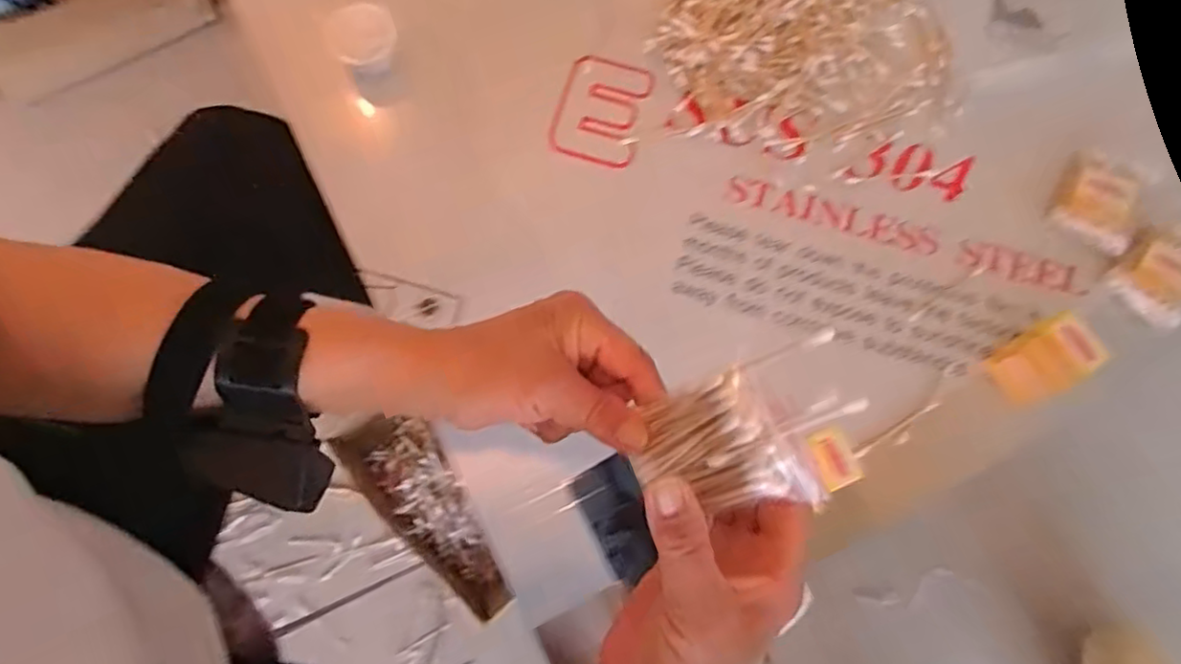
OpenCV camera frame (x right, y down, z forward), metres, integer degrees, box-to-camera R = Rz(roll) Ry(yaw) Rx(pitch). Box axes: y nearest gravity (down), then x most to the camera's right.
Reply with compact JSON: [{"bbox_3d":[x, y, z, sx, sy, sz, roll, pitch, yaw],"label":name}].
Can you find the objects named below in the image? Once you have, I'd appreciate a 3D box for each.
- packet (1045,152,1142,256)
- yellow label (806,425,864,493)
[{"bbox_3d":[0.389,-0.100,0.483,0.054,0.006,0.069,30,86,12],"label":"packet"},{"bbox_3d":[0.175,0.091,0.453,0.027,0.007,0.041,-24,82,2],"label":"yellow label"}]

